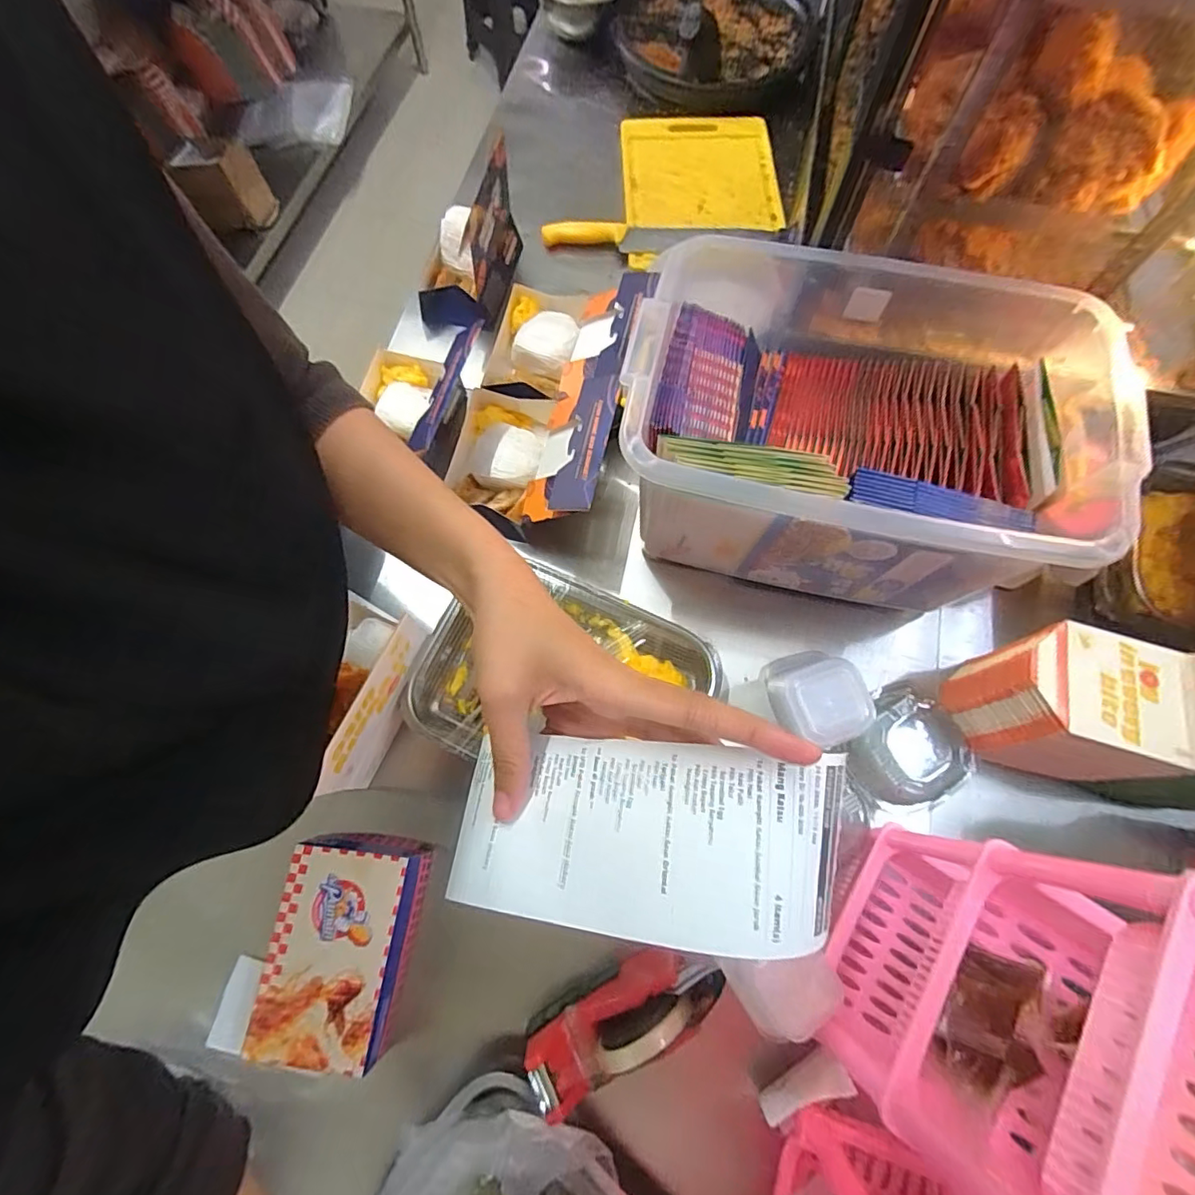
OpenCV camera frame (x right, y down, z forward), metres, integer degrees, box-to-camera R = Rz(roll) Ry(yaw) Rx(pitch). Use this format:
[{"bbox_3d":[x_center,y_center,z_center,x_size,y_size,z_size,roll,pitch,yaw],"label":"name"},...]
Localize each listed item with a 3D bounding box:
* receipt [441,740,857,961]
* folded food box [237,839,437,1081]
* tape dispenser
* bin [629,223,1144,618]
[{"bbox_3d":[0.016,0.107,0.242,0.169,0.028,0.075,-3,62,21],"label":"receipt"},{"bbox_3d":[-0.242,0.334,0.523,0.118,0.066,0.180,7,72,3],"label":"folded food box"},{"bbox_3d":[0.024,0.372,0.482,0.179,0.104,0.058,-29,74,-8],"label":"tape dispenser"},{"bbox_3d":[0.270,-0.172,0.571,0.469,0.203,0.317,15,73,6],"label":"bin"}]

